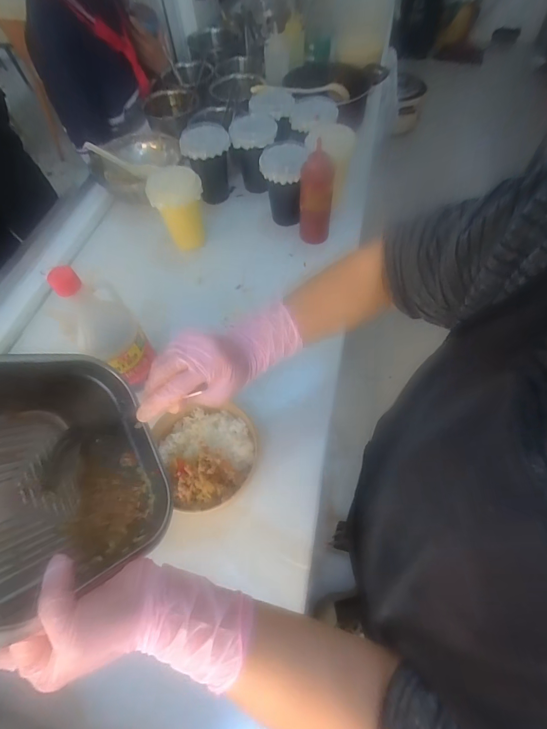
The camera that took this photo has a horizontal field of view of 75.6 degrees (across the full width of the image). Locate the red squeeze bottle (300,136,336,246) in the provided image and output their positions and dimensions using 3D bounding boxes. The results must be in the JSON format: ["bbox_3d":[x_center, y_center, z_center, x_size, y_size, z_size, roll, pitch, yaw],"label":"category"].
[{"bbox_3d":[0.080,-0.307,0.646,0.058,0.166,0.051,7,61,7],"label":"red squeeze bottle"}]

